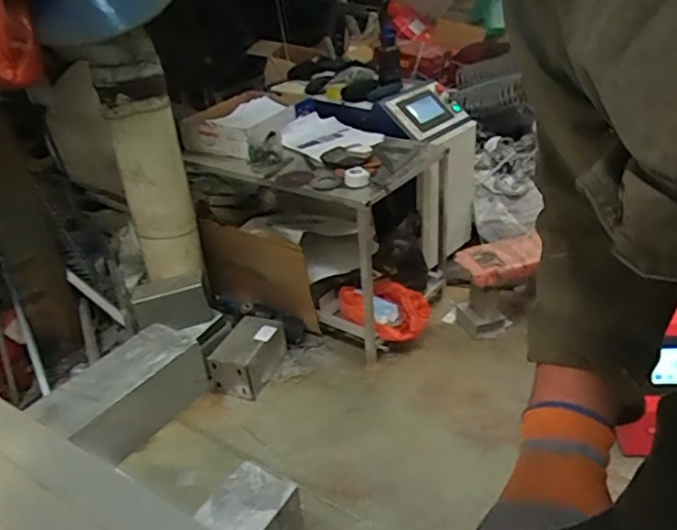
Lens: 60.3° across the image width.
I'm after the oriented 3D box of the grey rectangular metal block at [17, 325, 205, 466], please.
[{"bbox_3d":[-0.308,0.190,0.847,0.112,0.097,0.233,14,35,29],"label":"grey rectangular metal block"}]

